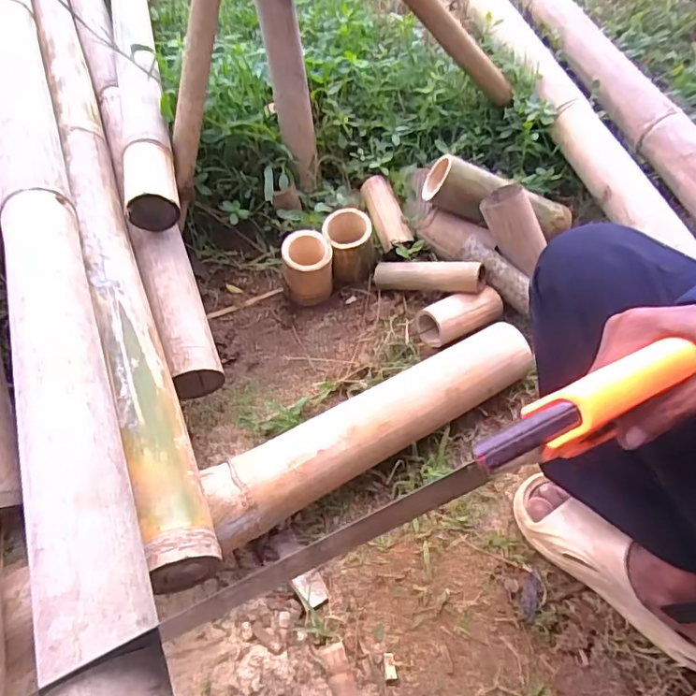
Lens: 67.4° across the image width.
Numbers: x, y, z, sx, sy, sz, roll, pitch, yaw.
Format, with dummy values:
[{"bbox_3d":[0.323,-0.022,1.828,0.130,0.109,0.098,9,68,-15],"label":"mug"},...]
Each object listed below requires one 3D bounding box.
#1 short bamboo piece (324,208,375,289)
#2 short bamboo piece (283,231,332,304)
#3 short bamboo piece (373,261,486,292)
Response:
[{"bbox_3d":[0.003,-0.167,0.894,0.082,0.106,0.077,-15,57,-5],"label":"short bamboo piece"},{"bbox_3d":[-0.066,-0.130,0.855,0.085,0.107,0.071,-2,56,3],"label":"short bamboo piece"},{"bbox_3d":[0.124,-0.116,0.830,0.174,0.043,0.036,5,56,26],"label":"short bamboo piece"}]

